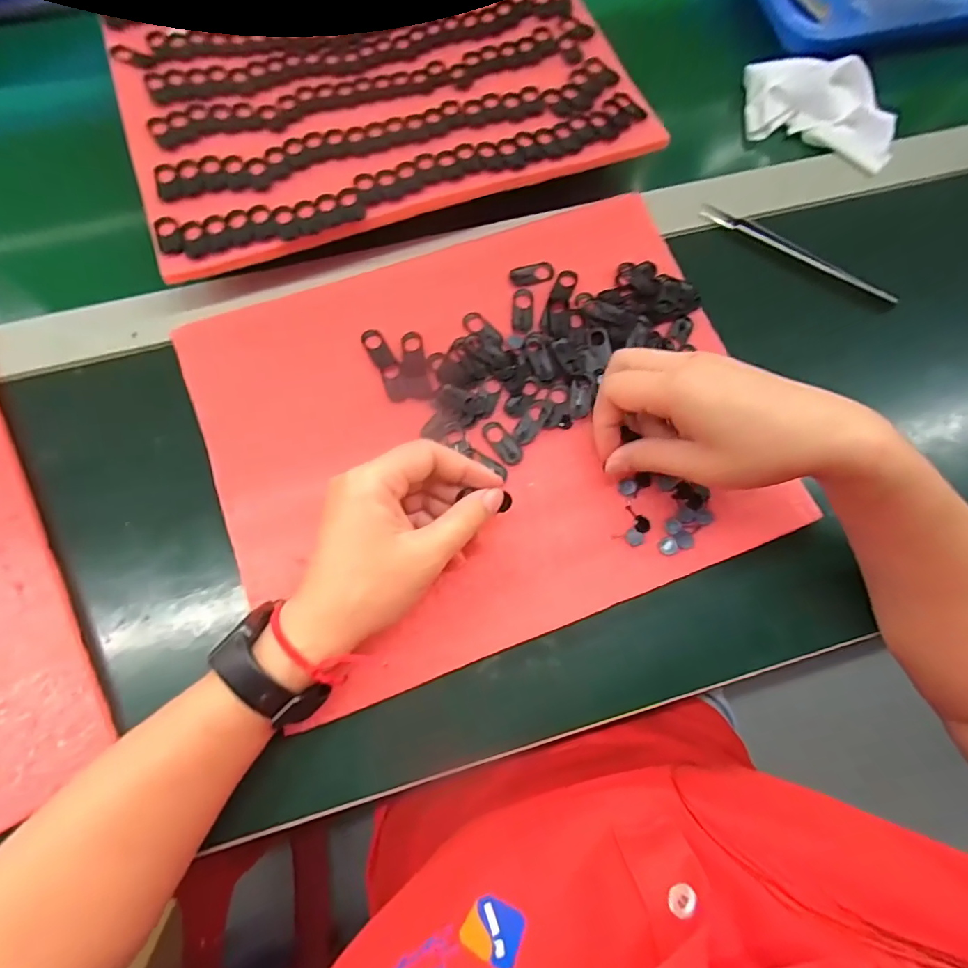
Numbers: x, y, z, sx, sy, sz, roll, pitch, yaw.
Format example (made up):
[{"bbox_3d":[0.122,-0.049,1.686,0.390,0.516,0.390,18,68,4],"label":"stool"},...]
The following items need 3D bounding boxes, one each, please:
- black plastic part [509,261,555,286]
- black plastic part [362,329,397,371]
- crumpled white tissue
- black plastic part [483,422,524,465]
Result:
[{"bbox_3d":[0.033,-0.147,0.363,0.030,0.004,0.015,-12,75,-5],"label":"black plastic part"},{"bbox_3d":[-0.070,-0.089,0.342,0.013,0.004,0.029,-29,77,-9],"label":"black plastic part"},{"bbox_3d":[0.273,-0.307,0.421,0.124,0.032,0.084,23,75,5],"label":"crumpled white tissue"},{"bbox_3d":[0.012,-0.026,0.329,0.014,0.004,0.031,-40,79,-11],"label":"black plastic part"}]

